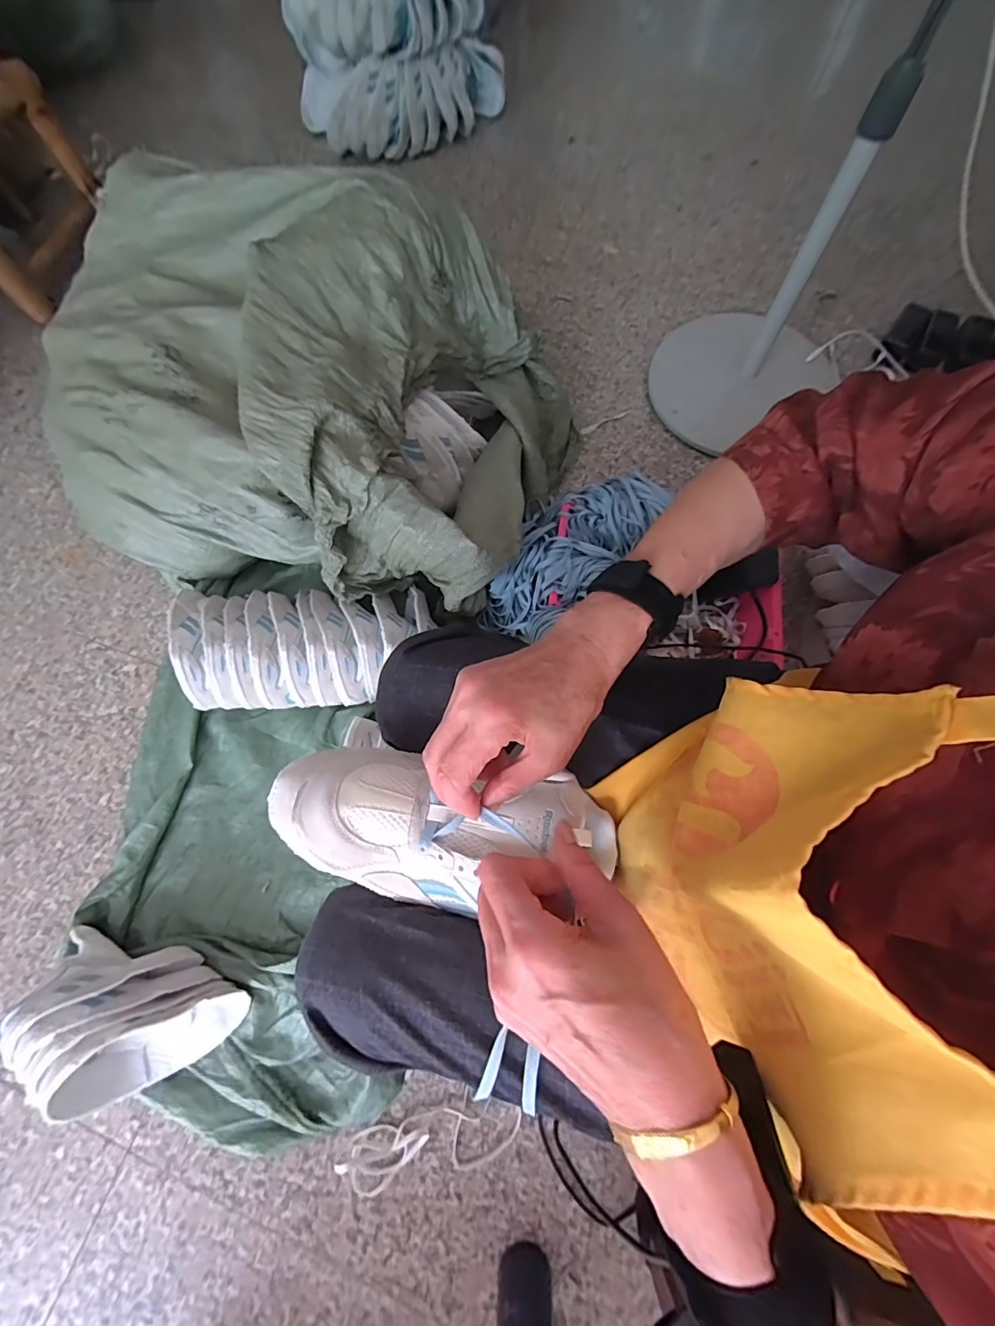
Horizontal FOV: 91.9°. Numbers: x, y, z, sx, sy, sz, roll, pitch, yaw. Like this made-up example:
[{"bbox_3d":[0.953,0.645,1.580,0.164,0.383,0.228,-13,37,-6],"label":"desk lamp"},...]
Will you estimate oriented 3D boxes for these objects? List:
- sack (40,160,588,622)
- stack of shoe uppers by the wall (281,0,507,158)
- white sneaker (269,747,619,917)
[{"bbox_3d":[-0.298,-0.442,0.805,0.806,0.347,0.595,12,71,5],"label":"sack"},{"bbox_3d":[-0.231,-1.419,1.114,0.488,0.304,0.187,-6,71,-1],"label":"stack of shoe uppers by the wall"},{"bbox_3d":[-0.035,0.116,0.335,0.252,0.076,0.101,8,71,-5],"label":"white sneaker"}]

